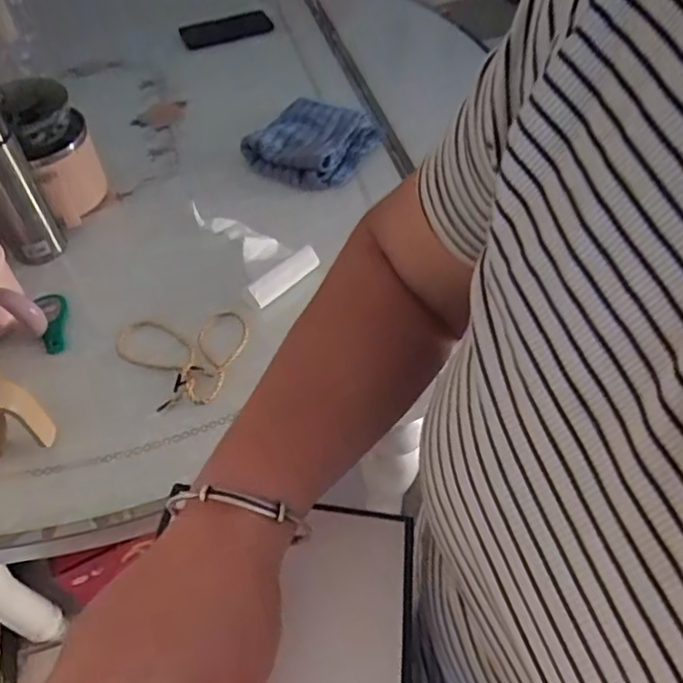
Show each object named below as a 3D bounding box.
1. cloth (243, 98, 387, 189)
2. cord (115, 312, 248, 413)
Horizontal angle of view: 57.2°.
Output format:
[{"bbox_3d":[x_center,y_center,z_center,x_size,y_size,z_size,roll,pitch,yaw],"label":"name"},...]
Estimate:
[{"bbox_3d":[-0.040,-0.326,1.003,0.198,0.044,0.252,18,55,17],"label":"cloth"},{"bbox_3d":[-0.179,0.019,0.687,0.142,0.011,0.133,-2,51,2],"label":"cord"}]

